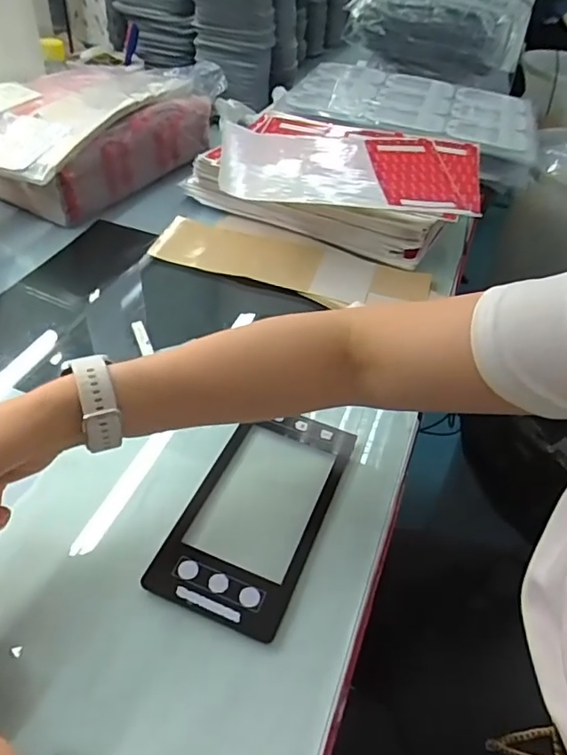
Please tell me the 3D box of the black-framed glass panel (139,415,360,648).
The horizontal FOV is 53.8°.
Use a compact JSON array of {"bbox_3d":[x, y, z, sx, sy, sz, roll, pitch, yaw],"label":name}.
[{"bbox_3d":[-0.017,0.099,0.444,0.099,0.007,0.193,19,45,12],"label":"black-framed glass panel"}]

